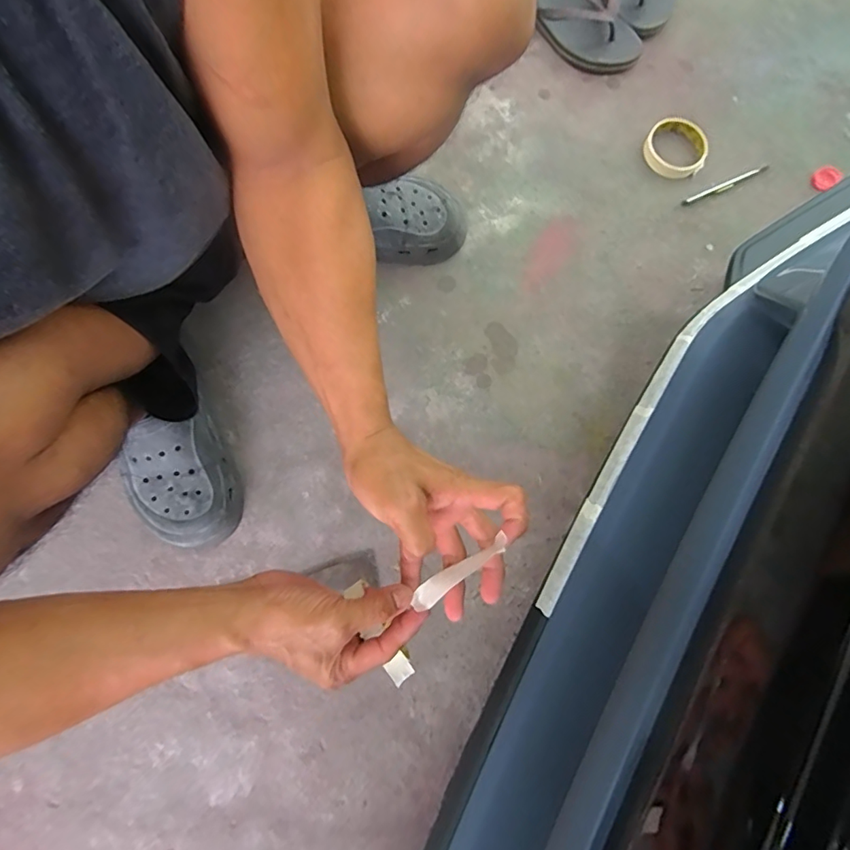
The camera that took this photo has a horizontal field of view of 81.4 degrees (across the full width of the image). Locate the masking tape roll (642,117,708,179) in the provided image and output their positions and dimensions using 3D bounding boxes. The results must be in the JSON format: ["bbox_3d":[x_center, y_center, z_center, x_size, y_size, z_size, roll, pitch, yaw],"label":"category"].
[{"bbox_3d":[0.362,-0.399,0.713,0.087,0.018,0.082,0,79,-1],"label":"masking tape roll"}]

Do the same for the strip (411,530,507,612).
[{"bbox_3d":[0.023,0.109,0.367,0.097,0.006,0.018,-47,60,30],"label":"strip"}]

